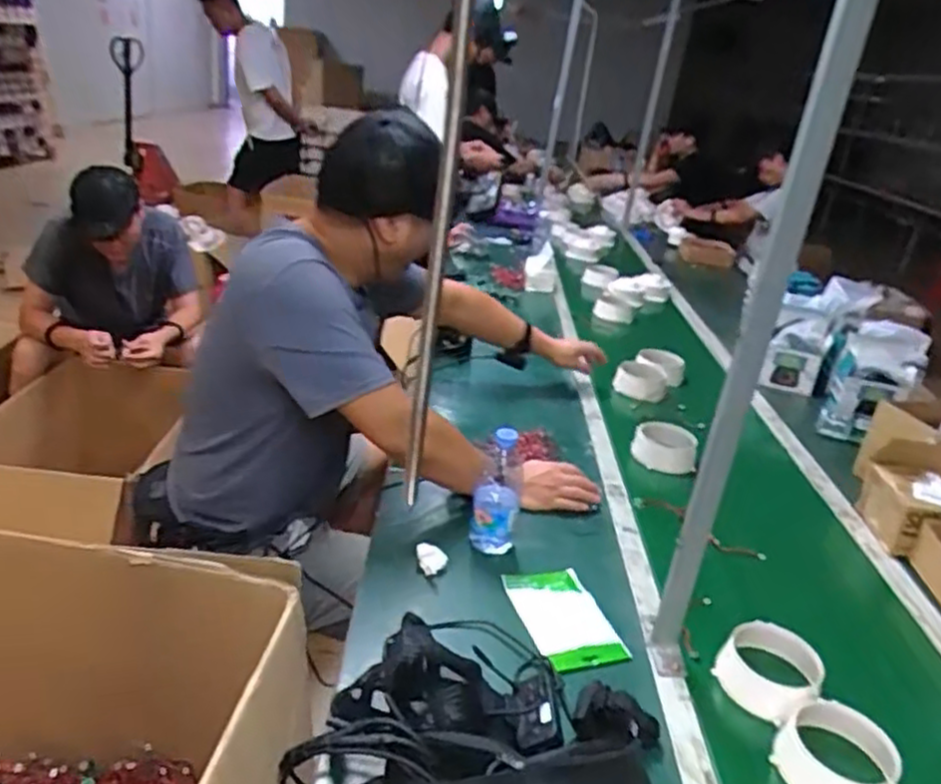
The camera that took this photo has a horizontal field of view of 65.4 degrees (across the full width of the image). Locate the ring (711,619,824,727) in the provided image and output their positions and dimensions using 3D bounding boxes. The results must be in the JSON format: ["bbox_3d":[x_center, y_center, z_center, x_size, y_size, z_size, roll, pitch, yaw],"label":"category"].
[{"bbox_3d":[0.383,0.357,0.944,0.118,0.055,0.116,7,25,-3],"label":"ring"}]

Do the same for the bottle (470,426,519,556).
[{"bbox_3d":[0.041,0.151,1.100,0.069,0.193,0.053,11,25,5],"label":"bottle"}]

